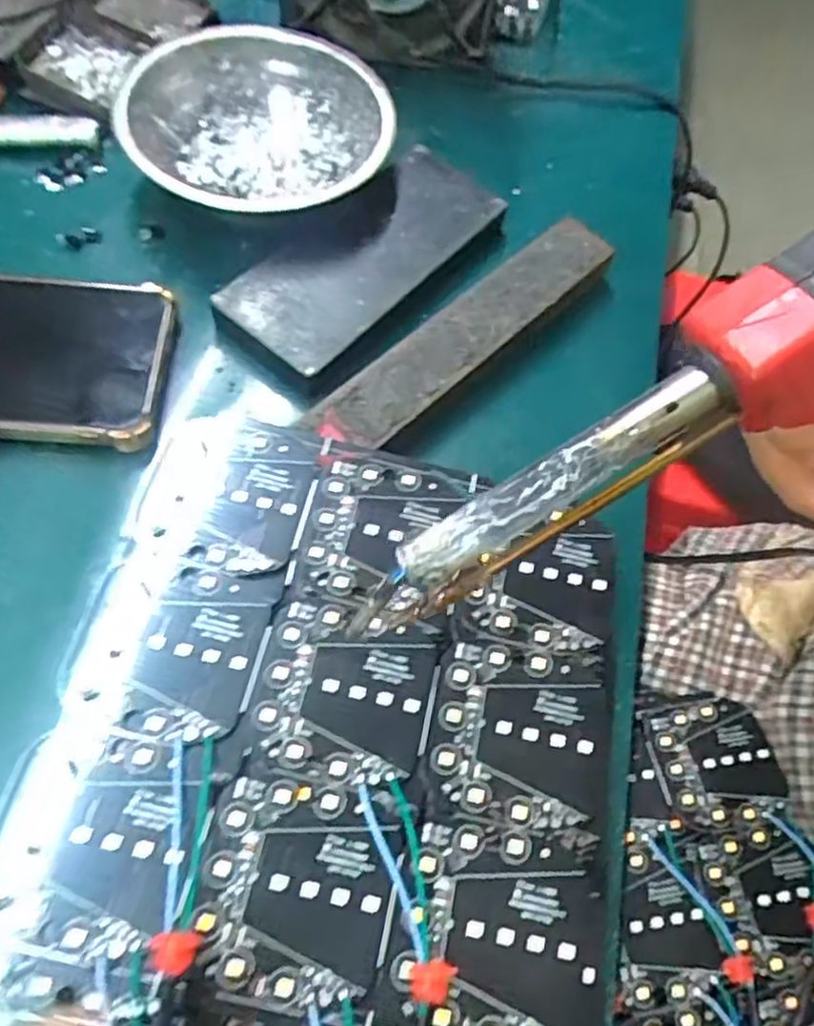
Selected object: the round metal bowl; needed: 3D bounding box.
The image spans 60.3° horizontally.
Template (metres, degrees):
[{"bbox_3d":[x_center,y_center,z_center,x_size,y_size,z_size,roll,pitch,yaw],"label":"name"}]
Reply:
[{"bbox_3d":[-0.072,-0.186,0.344,0.122,0.035,0.122,4,64,-8],"label":"round metal bowl"}]

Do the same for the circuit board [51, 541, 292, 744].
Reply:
[{"bbox_3d":[-0.072,0.039,0.212,0.054,0.004,0.054,13,63,-3],"label":"circuit board"}]

